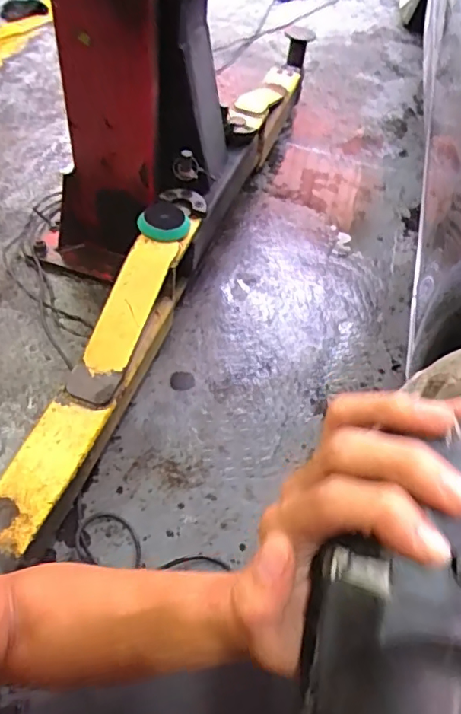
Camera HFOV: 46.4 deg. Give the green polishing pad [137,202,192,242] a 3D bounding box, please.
[{"bbox_3d":[-0.122,-0.256,1.018,0.089,0.034,0.090,-21,57,-22],"label":"green polishing pad"}]

